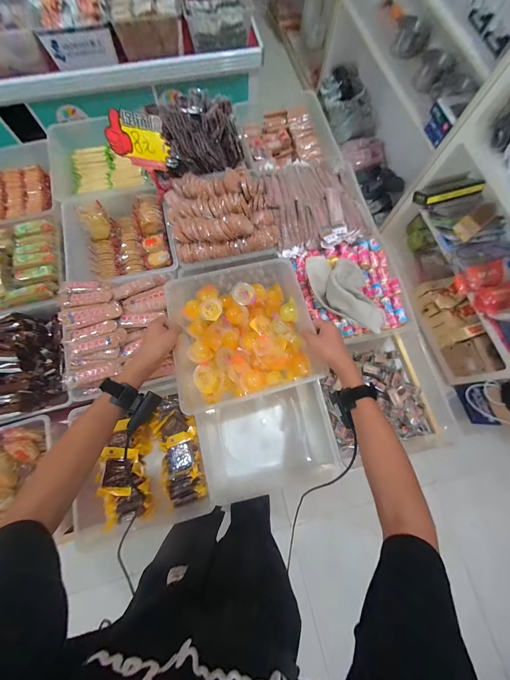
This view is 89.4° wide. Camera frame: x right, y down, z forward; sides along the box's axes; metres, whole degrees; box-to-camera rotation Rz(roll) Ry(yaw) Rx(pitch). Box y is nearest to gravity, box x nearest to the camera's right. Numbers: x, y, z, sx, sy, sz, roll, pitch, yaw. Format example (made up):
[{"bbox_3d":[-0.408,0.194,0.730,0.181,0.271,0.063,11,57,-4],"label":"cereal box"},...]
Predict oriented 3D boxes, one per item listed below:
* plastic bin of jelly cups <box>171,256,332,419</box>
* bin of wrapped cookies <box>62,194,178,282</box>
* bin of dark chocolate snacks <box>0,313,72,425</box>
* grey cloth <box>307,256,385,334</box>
[{"bbox_3d":[-0.032,-0.019,0.574,0.303,0.090,0.292,-12,75,-5],"label":"plastic bin of jelly cups"},{"bbox_3d":[-0.386,-0.281,0.749,0.288,0.110,0.257,-14,76,-5],"label":"bin of wrapped cookies"},{"bbox_3d":[-0.607,0.072,0.669,0.294,0.111,0.274,-16,76,-6],"label":"bin of dark chocolate snacks"},{"bbox_3d":[0.238,-0.127,0.652,0.234,0.068,0.113,39,77,9],"label":"grey cloth"}]

